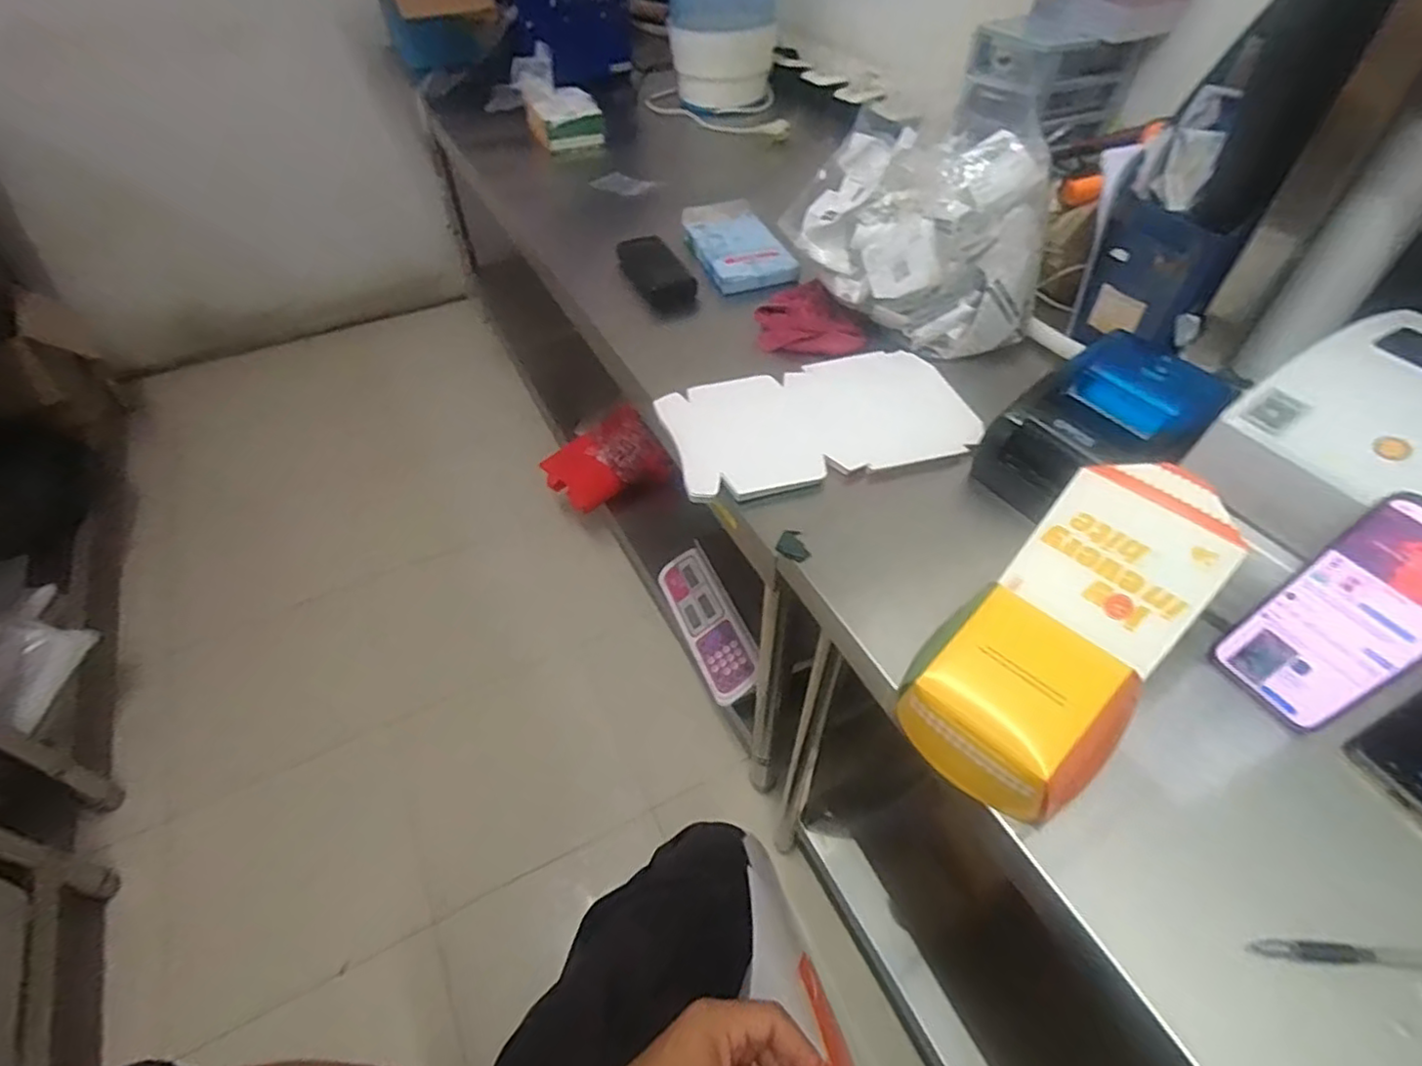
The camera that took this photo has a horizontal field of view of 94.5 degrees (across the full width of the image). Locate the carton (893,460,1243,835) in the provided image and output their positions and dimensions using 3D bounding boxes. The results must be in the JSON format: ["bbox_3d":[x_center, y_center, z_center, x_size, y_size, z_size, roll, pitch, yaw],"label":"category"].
[{"bbox_3d":[0.237,0.064,0.433,0.114,0.064,0.246,37,78,29],"label":"carton"}]

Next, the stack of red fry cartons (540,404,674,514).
[{"bbox_3d":[-0.260,-0.170,1.575,0.257,0.083,0.206,-31,55,-24],"label":"stack of red fry cartons"}]

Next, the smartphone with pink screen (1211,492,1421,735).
[{"bbox_3d":[0.410,0.058,0.422,0.006,0.165,0.077,-12,47,-28],"label":"smartphone with pink screen"}]

